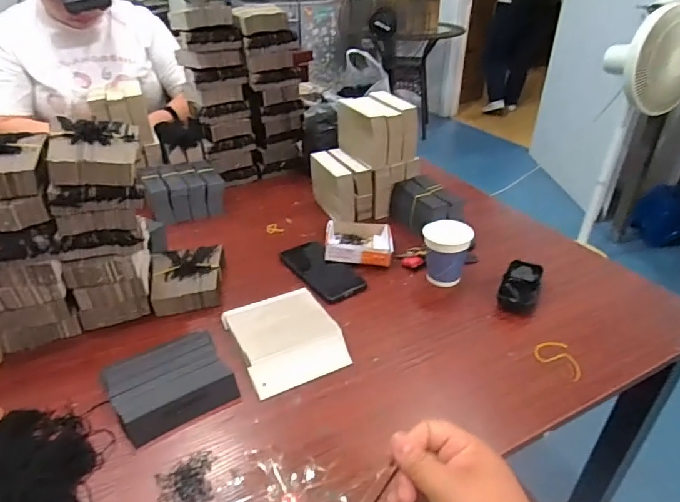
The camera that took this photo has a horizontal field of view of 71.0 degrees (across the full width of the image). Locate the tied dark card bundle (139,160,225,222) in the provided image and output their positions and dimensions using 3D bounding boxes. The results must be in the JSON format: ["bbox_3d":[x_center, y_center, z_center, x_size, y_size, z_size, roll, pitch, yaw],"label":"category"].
[{"bbox_3d":[-0.331,-0.130,1.009,0.148,0.080,0.147,-12,35,-19],"label":"tied dark card bundle"}]

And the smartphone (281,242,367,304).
[{"bbox_3d":[-0.033,0.030,0.798,0.078,0.015,0.171,-19,37,-27],"label":"smartphone"}]

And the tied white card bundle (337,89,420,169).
[{"bbox_3d":[0.071,-0.241,0.932,0.107,0.107,0.138,-19,37,-27],"label":"tied white card bundle"}]

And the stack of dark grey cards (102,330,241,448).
[{"bbox_3d":[-0.207,0.161,0.584,0.129,0.030,0.111,-20,38,-29],"label":"stack of dark grey cards"}]

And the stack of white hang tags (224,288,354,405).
[{"bbox_3d":[-0.075,0.115,0.649,0.134,0.038,0.151,-18,37,-26],"label":"stack of white hang tags"}]

